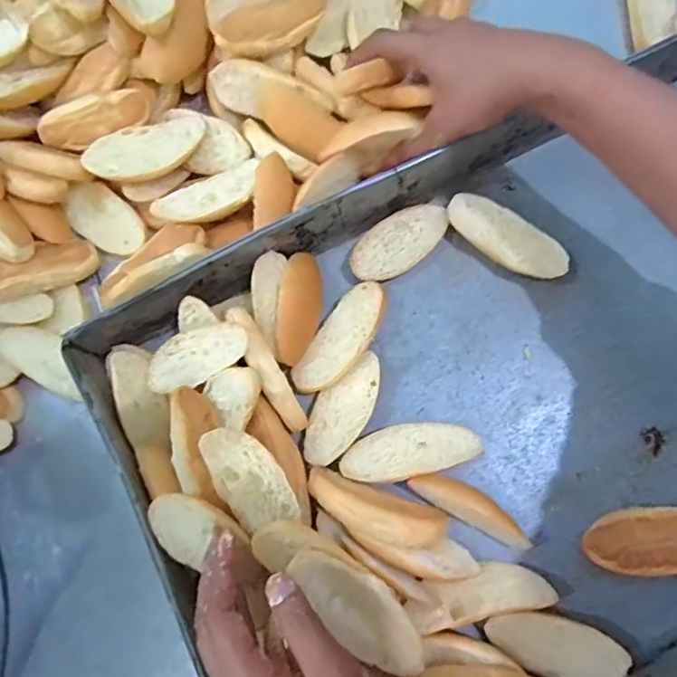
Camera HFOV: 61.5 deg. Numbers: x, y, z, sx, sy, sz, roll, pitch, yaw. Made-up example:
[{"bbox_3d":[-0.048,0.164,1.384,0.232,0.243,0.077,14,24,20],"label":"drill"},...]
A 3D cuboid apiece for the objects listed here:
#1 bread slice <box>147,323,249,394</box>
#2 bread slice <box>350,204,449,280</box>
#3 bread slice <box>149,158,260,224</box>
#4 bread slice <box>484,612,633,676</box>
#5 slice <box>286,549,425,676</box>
[{"bbox_3d":[-0.097,0.011,0.388,0.076,0.009,0.035,-23,79,13],"label":"bread slice"},{"bbox_3d":[0.047,-0.074,0.440,0.083,0.016,0.043,-33,78,-6],"label":"bread slice"},{"bbox_3d":[-0.097,-0.107,0.432,0.085,0.009,0.038,-28,69,-2],"label":"bread slice"},{"bbox_3d":[0.140,0.198,0.360,0.084,0.008,0.037,16,79,3],"label":"bread slice"},{"bbox_3d":[0.013,0.163,0.343,0.097,0.008,0.040,44,81,-1],"label":"slice"}]

